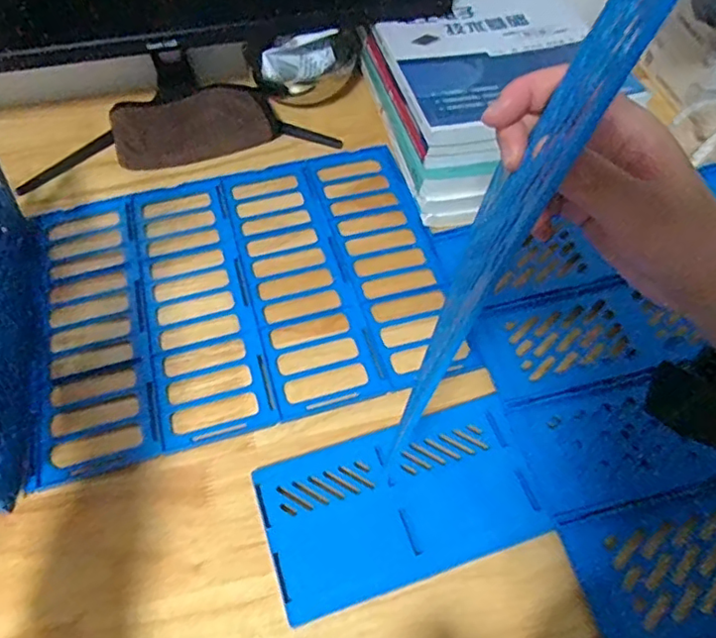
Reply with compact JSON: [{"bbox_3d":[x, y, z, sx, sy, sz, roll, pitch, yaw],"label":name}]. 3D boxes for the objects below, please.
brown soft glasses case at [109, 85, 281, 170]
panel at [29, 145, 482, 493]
[{"bbox_3d":[-0.153,-0.183,0.561,0.148,0.013,0.074,-15,73,-12],"label":"brown soft glasses case"},{"bbox_3d":[-0.091,-0.029,0.473,0.312,0.008,0.249,-14,58,-7],"label":"panel"}]

